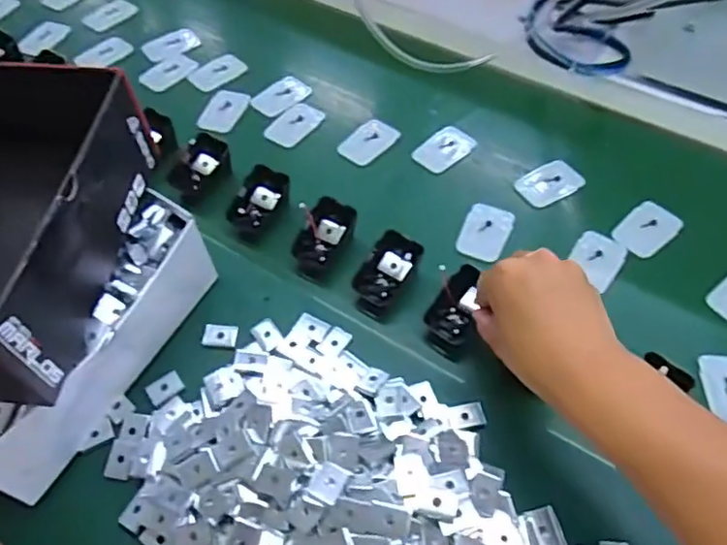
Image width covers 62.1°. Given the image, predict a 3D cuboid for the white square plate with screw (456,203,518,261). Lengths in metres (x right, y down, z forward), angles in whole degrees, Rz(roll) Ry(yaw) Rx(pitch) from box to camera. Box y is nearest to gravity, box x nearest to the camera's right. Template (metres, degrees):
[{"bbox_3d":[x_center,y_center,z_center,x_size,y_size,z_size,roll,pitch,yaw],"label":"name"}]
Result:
[{"bbox_3d":[0.123,-0.041,0.612,0.049,0.013,0.075,21,57,14],"label":"white square plate with screw"}]

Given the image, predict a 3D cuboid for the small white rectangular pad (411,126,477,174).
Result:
[{"bbox_3d":[0.090,-0.139,0.675,0.046,0.010,0.066,40,62,22],"label":"small white rectangular pad"}]

